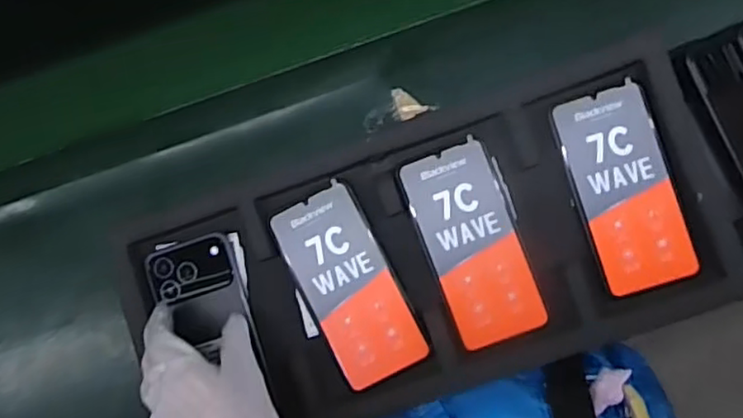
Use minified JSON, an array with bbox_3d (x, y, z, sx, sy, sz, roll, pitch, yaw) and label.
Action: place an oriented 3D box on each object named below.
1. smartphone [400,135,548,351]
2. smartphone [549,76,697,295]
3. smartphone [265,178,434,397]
[{"bbox_3d":[0.081,0.029,0.526,0.070,0.009,0.156,-21,84,3],"label":"smartphone"},{"bbox_3d":[0.200,-0.015,0.516,0.071,0.008,0.155,-18,84,3],"label":"smartphone"},{"bbox_3d":[-0.018,0.063,0.533,0.074,0.007,0.156,-27,84,2],"label":"smartphone"}]

